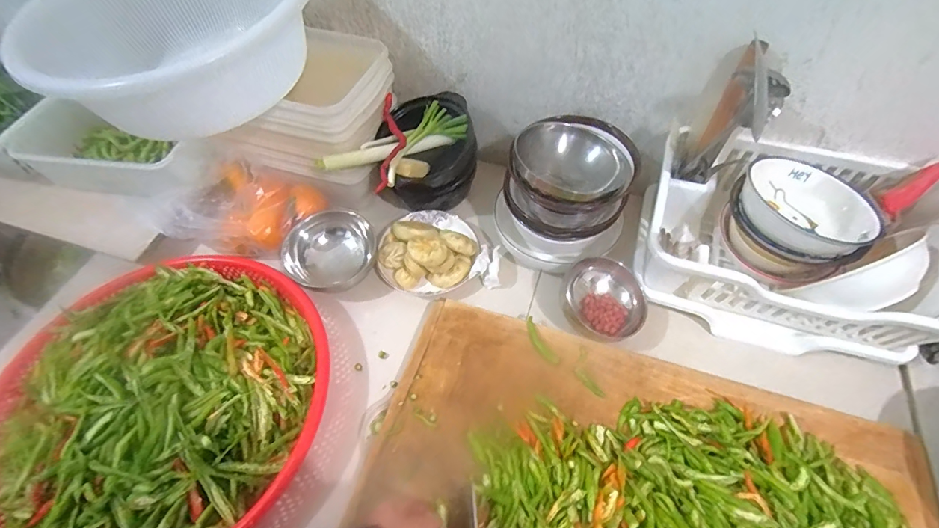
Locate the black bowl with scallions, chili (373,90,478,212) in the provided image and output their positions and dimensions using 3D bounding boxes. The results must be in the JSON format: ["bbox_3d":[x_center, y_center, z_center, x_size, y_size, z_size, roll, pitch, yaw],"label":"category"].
[{"bbox_3d":[-0.076,-0.205,0.809,0.154,0.151,0.164,-1,57,1],"label":"black bowl with scallions, chili"}]

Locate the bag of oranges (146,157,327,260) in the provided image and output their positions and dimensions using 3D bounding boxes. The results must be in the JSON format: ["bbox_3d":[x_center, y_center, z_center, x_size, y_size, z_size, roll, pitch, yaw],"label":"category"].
[{"bbox_3d":[-0.424,-0.103,0.801,0.306,0.076,0.168,13,59,10],"label":"bag of oranges"}]

